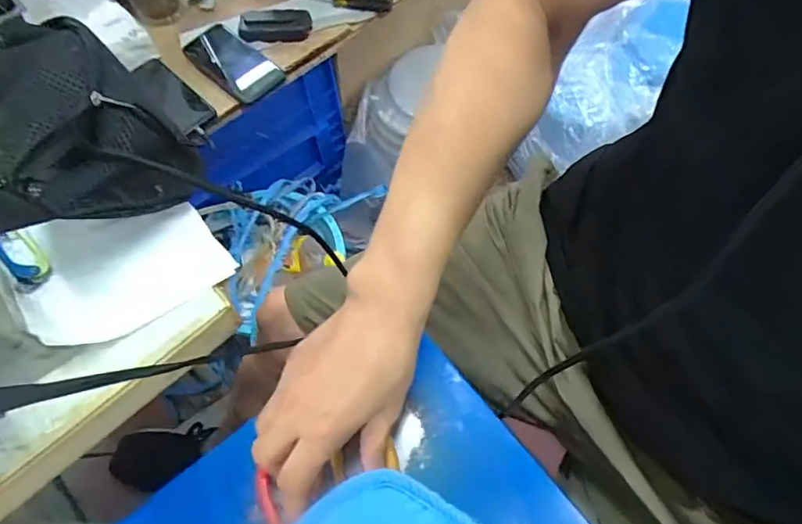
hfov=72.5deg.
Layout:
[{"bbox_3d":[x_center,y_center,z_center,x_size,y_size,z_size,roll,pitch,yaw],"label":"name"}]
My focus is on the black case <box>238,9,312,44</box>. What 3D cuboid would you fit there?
[{"bbox_3d":[-0.191,-0.353,0.827,0.108,0.027,0.046,-11,66,-4],"label":"black case"}]

